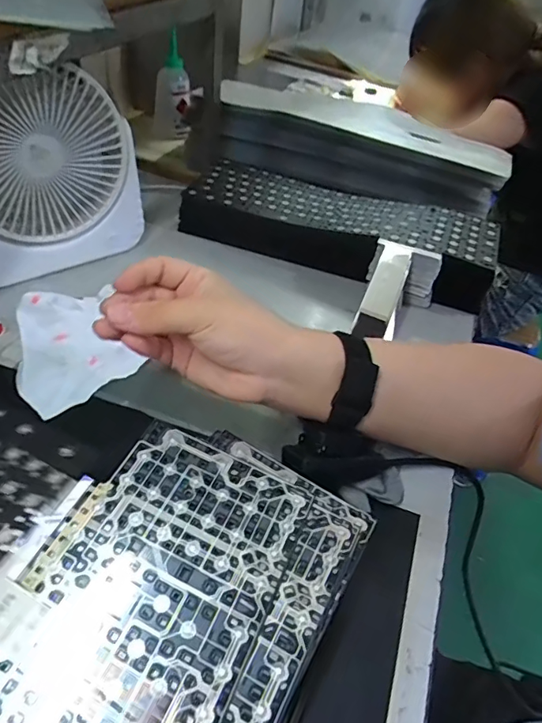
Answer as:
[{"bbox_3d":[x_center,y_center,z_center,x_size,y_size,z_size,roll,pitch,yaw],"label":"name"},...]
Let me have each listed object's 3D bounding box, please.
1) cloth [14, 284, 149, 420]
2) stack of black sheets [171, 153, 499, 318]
[{"bbox_3d":[-0.179,-0.017,0.437,0.097,0.042,0.106,-26,52,-30],"label":"cloth"},{"bbox_3d":[0.081,-0.163,0.602,0.355,0.056,0.131,20,45,13],"label":"stack of black sheets"}]

